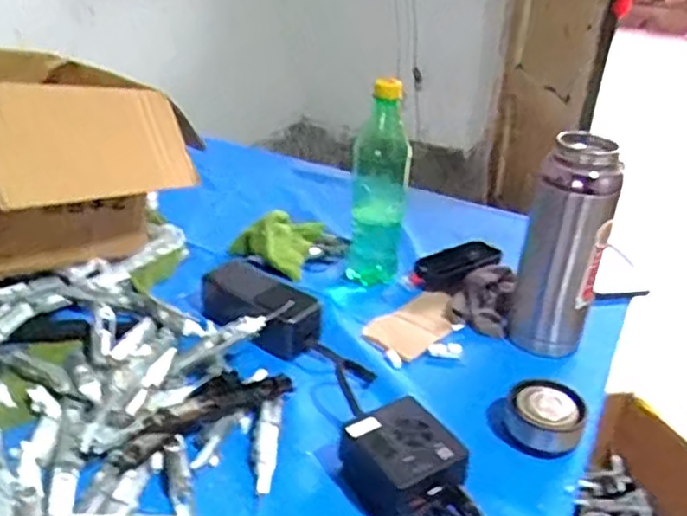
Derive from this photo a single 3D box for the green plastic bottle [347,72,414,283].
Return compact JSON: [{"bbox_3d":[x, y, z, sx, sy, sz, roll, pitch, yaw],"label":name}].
[{"bbox_3d":[0.041,-0.078,0.758,0.062,0.220,0.057,6,30,1],"label":"green plastic bottle"}]

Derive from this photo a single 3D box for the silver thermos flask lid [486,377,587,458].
[{"bbox_3d":[0.172,0.140,0.594,0.067,0.041,0.066,4,30,-2],"label":"silver thermos flask lid"}]

